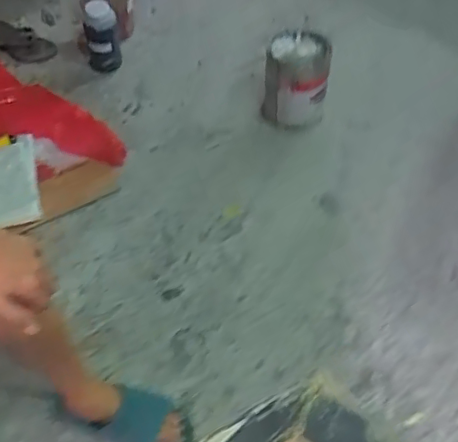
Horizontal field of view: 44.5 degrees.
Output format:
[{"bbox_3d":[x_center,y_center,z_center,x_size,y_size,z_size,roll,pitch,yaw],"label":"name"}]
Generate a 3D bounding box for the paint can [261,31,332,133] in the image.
[{"bbox_3d":[0.170,-0.356,1.449,0.163,0.242,0.163,-1,51,1],"label":"paint can"}]

